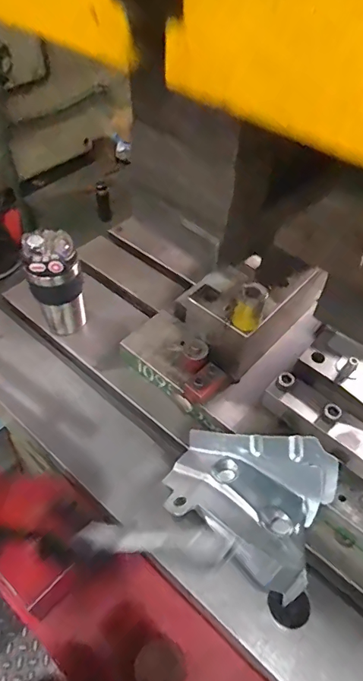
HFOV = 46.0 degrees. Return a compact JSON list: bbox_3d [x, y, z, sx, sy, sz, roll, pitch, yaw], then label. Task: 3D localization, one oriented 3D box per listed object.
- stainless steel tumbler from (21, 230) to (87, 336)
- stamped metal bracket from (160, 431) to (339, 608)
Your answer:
[{"bbox_3d":[-0.205,-0.087,0.709,0.083,0.187,0.072,-13,52,-14],"label":"stainless steel tumbler"},{"bbox_3d":[0.079,0.194,0.542,0.193,0.104,0.155,27,53,18],"label":"stamped metal bracket"}]

